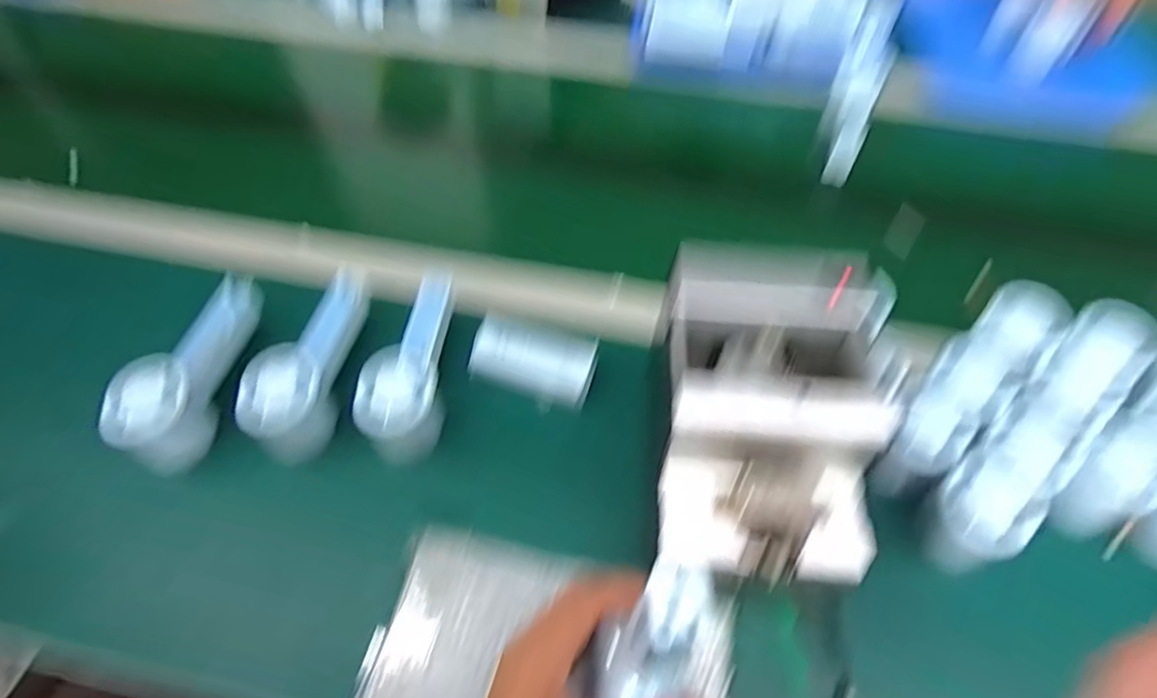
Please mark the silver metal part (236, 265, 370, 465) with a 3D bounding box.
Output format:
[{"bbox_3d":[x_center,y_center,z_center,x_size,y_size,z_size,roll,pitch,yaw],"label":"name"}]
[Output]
[{"bbox_3d":[-0.220,0.003,0.490,0.054,0.070,0.158,3,55,2],"label":"silver metal part"}]

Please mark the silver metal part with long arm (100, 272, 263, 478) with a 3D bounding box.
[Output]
[{"bbox_3d":[-0.305,0.014,0.490,0.051,0.066,0.166,9,56,6],"label":"silver metal part with long arm"}]

